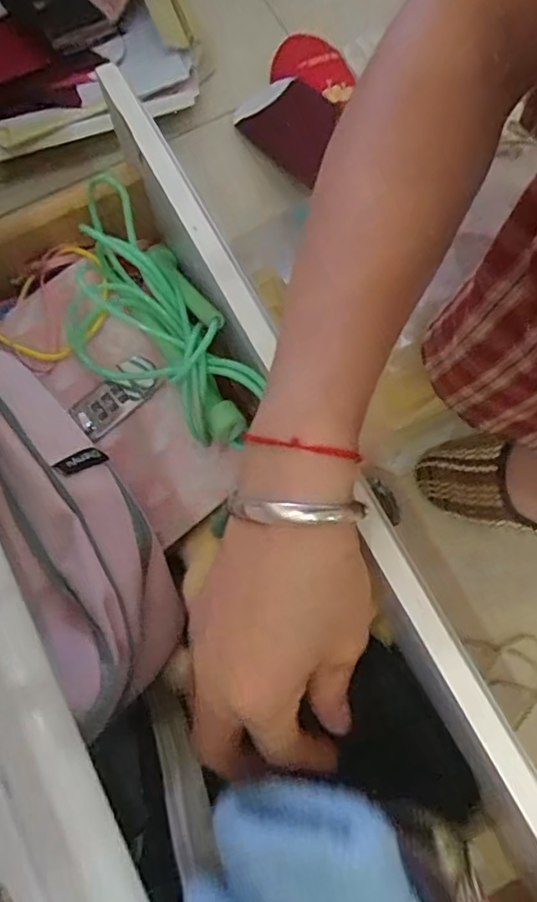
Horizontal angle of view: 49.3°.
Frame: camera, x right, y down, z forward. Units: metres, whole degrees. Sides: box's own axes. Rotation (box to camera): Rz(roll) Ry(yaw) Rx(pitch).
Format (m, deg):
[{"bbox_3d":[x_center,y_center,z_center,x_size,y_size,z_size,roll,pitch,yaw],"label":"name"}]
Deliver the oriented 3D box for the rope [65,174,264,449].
[{"bbox_3d":[-0.072,-0.074,0.329,0.075,0.056,0.171,-31,77,-7],"label":"rope"}]

